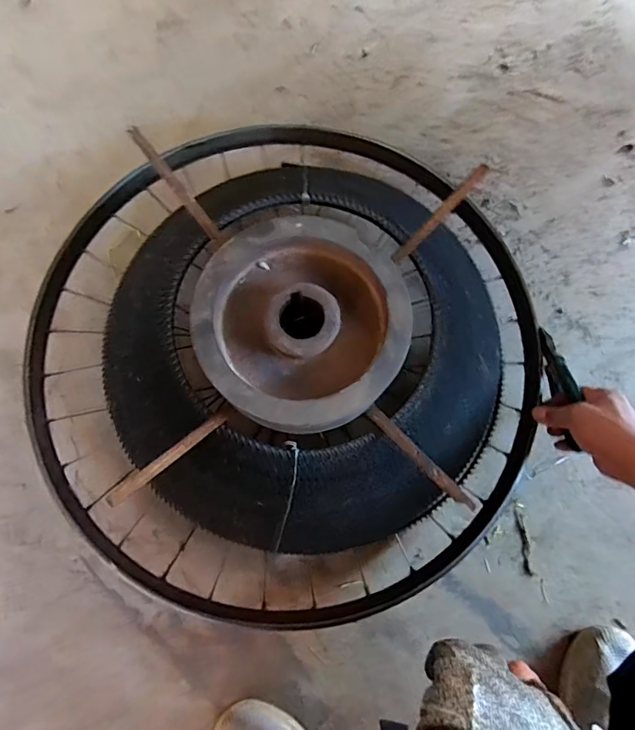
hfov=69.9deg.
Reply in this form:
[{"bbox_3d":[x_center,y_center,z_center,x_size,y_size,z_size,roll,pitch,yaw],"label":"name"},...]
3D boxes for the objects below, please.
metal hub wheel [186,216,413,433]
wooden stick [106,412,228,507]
[{"bbox_3d":[-0.012,-0.040,0.424,0.187,0.051,0.192,0,77,-1],"label":"metal hub wheel"},{"bbox_3d":[-0.134,0.083,0.414,0.014,0.008,0.121,46,59,9],"label":"wooden stick"}]

